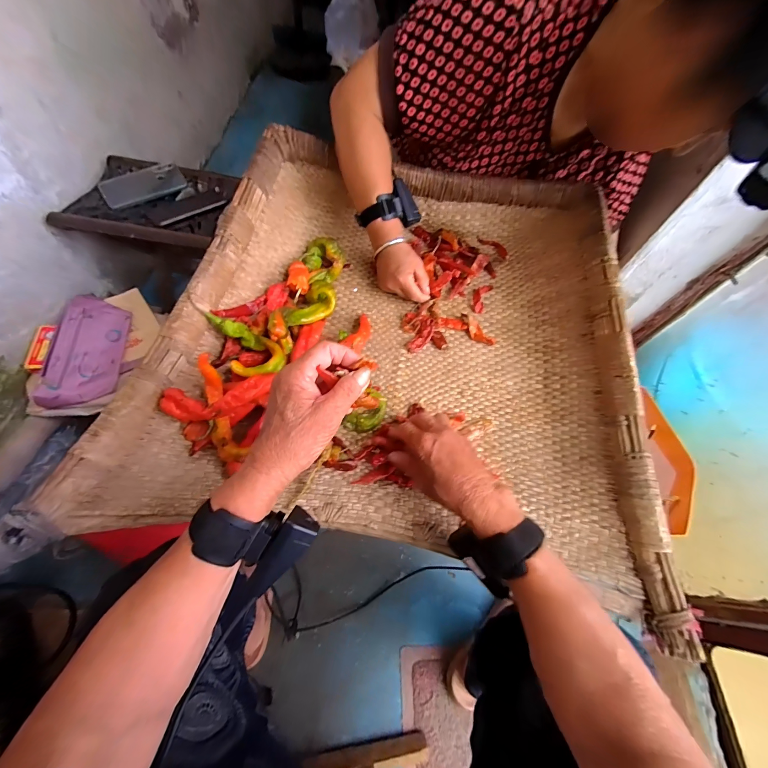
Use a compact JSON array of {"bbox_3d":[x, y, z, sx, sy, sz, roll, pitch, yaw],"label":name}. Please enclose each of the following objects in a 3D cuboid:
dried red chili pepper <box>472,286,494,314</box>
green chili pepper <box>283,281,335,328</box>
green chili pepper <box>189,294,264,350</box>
[{"bbox_3d":[0.173,-0.157,0.592,0.027,0.017,0.075,25,63,9],"label":"dried red chili pepper"},{"bbox_3d":[-0.104,-0.109,0.486,0.044,0.034,0.090,23,62,8],"label":"green chili pepper"},{"bbox_3d":[-0.207,-0.076,0.443,0.103,0.024,0.023,33,60,-22],"label":"green chili pepper"}]

